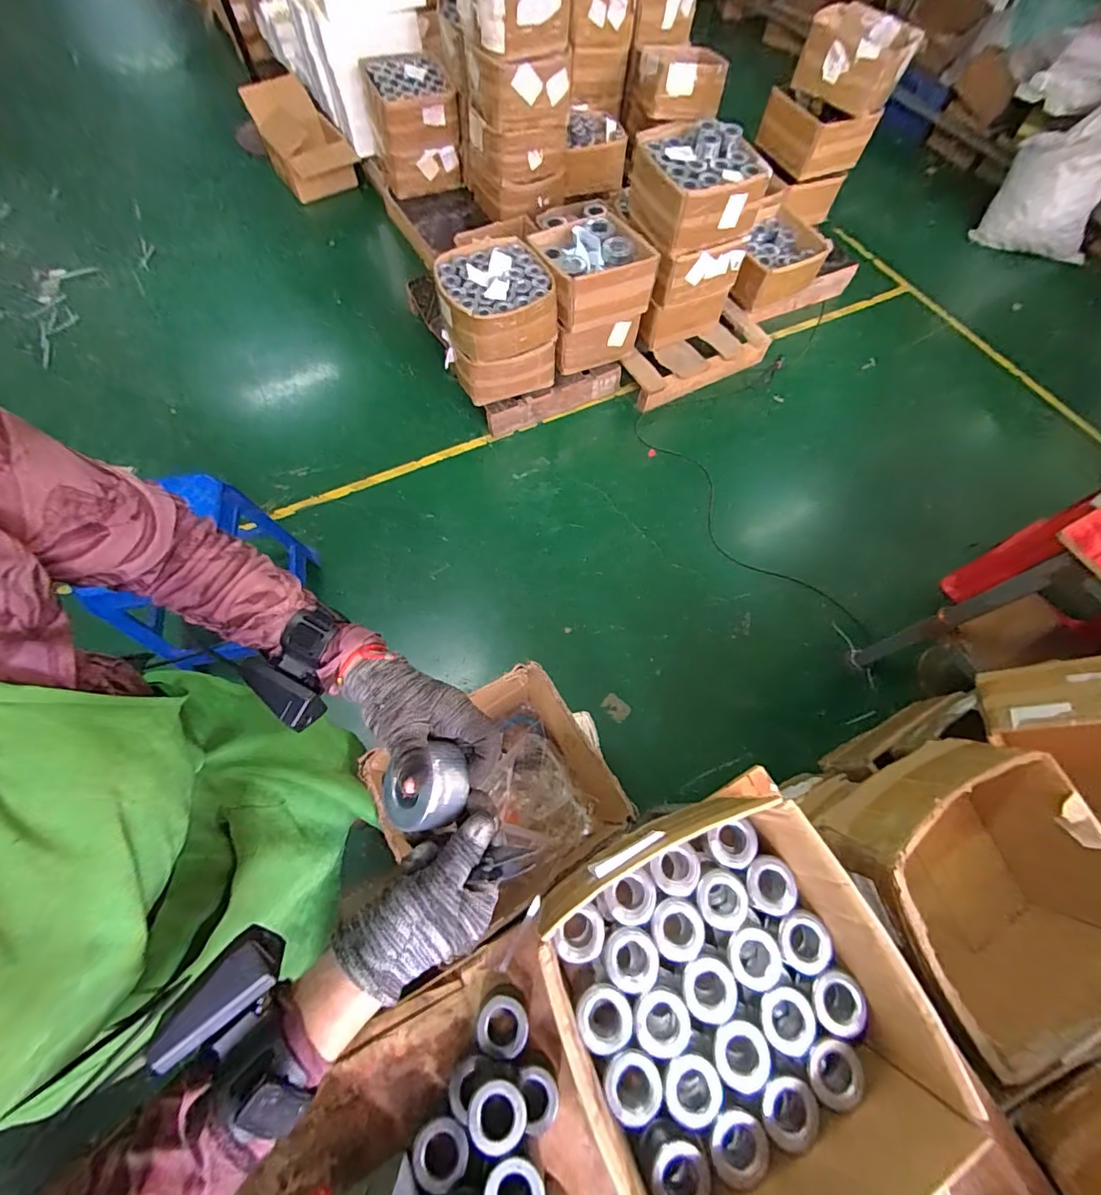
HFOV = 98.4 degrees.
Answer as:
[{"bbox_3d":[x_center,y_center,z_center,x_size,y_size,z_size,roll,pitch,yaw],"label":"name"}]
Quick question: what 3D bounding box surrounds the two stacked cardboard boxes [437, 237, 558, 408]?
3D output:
[{"bbox_3d":[-0.194,-0.952,1.615,0.334,0.304,0.414,-19,68,-10],"label":"two stacked cardboard boxes"}]

